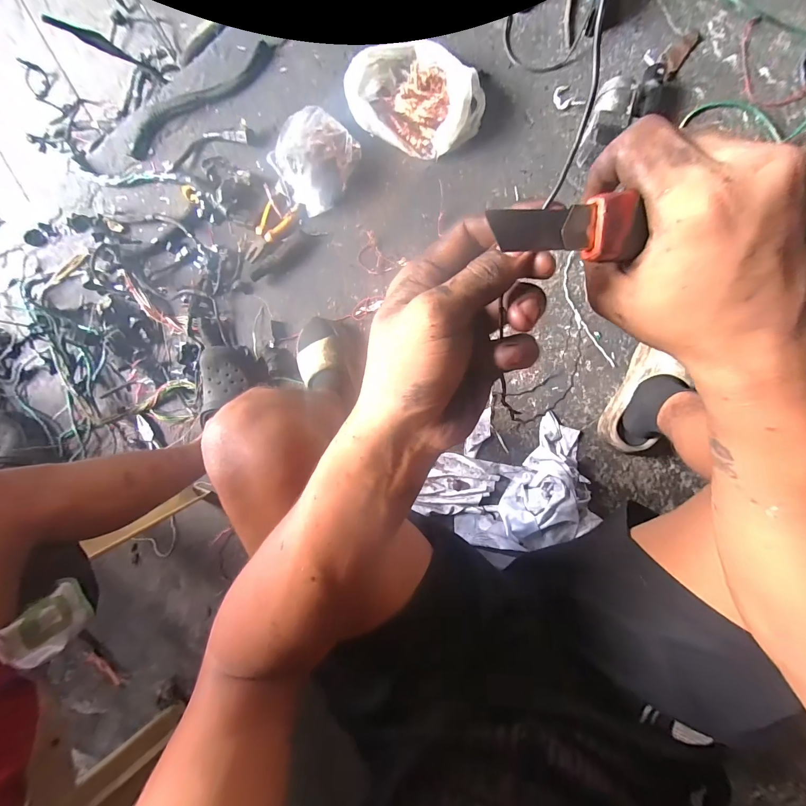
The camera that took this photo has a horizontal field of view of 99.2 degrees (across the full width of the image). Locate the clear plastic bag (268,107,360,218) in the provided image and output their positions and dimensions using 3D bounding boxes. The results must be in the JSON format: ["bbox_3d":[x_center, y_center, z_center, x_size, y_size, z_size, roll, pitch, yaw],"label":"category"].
[{"bbox_3d":[-0.191,-0.503,0.709,0.155,0.058,0.170,37,94,2],"label":"clear plastic bag"}]

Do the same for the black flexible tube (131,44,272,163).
[{"bbox_3d":[-0.461,-0.683,0.772,0.388,0.029,0.066,-29,90,4],"label":"black flexible tube"}]

